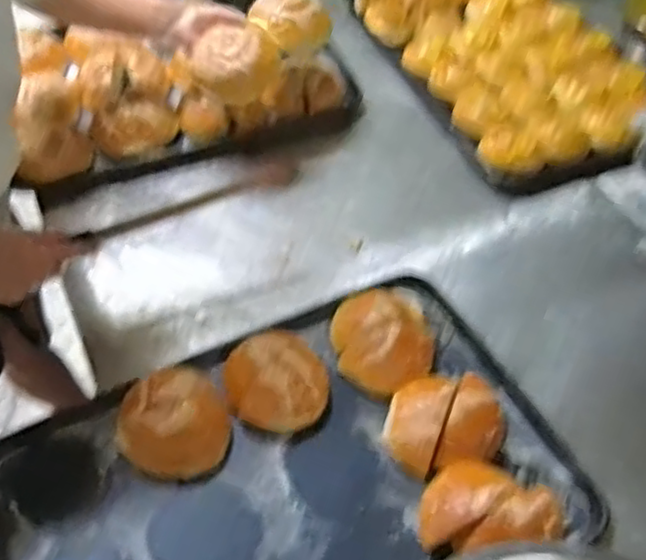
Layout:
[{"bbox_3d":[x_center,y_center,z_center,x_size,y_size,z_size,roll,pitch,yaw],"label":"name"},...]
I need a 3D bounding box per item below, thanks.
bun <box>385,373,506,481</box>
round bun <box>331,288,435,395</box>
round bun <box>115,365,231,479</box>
[{"bbox_3d":[0.142,0.167,0.787,0.133,0.060,0.117,13,55,6],"label":"bun"},{"bbox_3d":[0.078,0.072,0.850,0.120,0.053,0.130,2,55,-2],"label":"round bun"},{"bbox_3d":[-0.169,0.160,0.765,0.117,0.053,0.121,2,55,-2],"label":"round bun"}]

